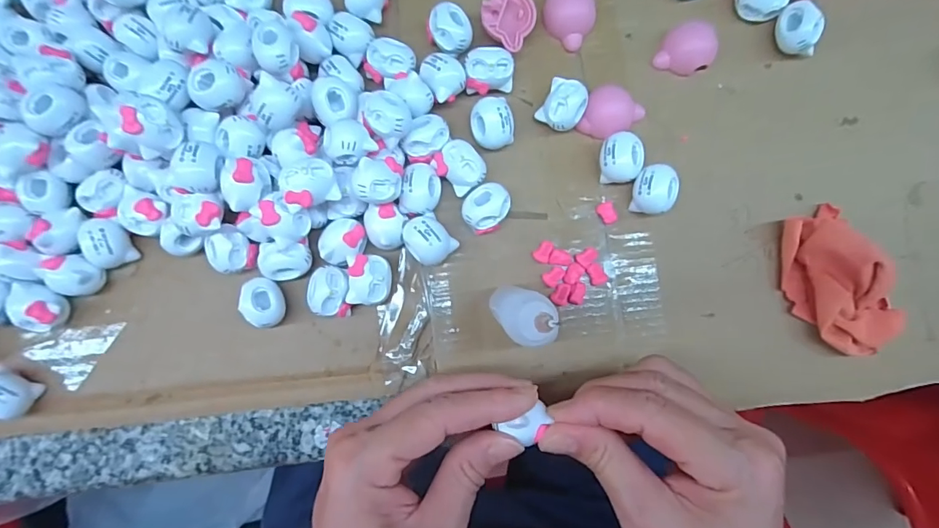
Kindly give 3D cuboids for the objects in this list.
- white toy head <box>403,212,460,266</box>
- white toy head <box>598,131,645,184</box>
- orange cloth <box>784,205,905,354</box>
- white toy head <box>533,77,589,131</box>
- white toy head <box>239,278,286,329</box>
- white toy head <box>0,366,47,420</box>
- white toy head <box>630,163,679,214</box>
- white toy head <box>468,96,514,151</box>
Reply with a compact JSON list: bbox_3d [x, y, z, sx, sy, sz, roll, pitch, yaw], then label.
[{"bbox_3d":[-0.021,-0.012,0.245,0.022,0.021,0.025,-40,86,-3],"label":"white toy head"},{"bbox_3d":[0.080,-0.056,0.251,0.024,0.018,0.024,-5,97,-2],"label":"white toy head"},{"bbox_3d":[0.187,0.010,0.237,0.038,0.034,0.074,-21,86,-1],"label":"orange cloth"},{"bbox_3d":[0.050,-0.084,0.253,0.022,0.023,0.025,29,86,2],"label":"white toy head"},{"bbox_3d":[-0.106,0.020,0.246,0.018,0.020,0.024,7,86,1],"label":"white toy head"},{"bbox_3d":[-0.236,0.066,0.241,0.023,0.026,0.019,20,86,2],"label":"white toy head"},{"bbox_3d":[0.096,-0.039,0.249,0.023,0.019,0.024,0,86,0],"label":"white toy head"},{"bbox_3d":[0.012,-0.073,0.249,0.022,0.017,0.025,-1,86,0],"label":"white toy head"}]

